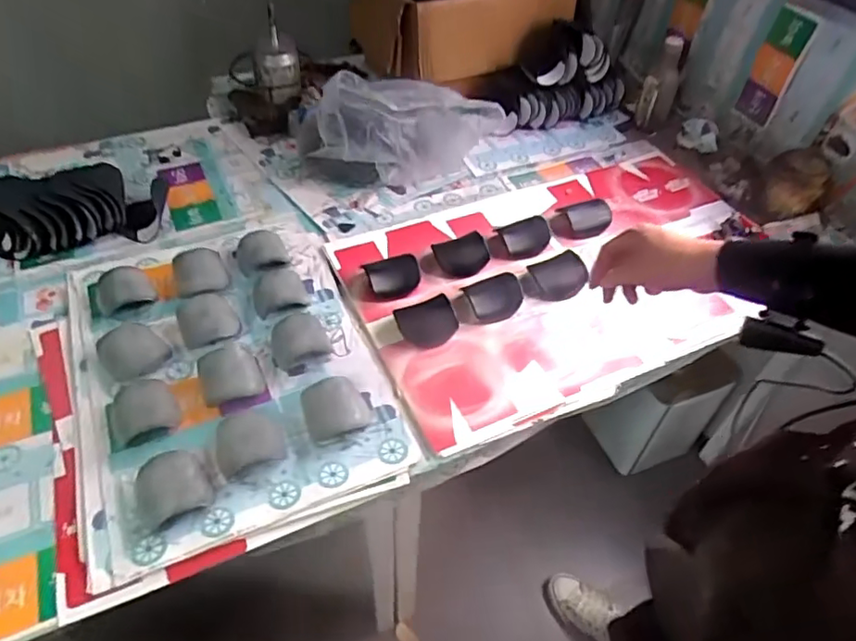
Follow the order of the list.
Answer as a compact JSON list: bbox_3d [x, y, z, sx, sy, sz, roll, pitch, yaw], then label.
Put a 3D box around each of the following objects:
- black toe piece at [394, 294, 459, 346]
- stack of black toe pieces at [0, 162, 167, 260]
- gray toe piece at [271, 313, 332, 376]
[{"bbox_3d":[0.002,0.006,0.946,0.103,0.023,0.097,-20,50,-18],"label":"black toe piece"},{"bbox_3d":[-0.642,-0.212,1.063,0.319,0.117,0.158,-19,49,-17],"label":"stack of black toe pieces"},{"bbox_3d":[-0.200,0.029,0.907,0.089,0.034,0.097,-20,50,-18],"label":"gray toe piece"}]

